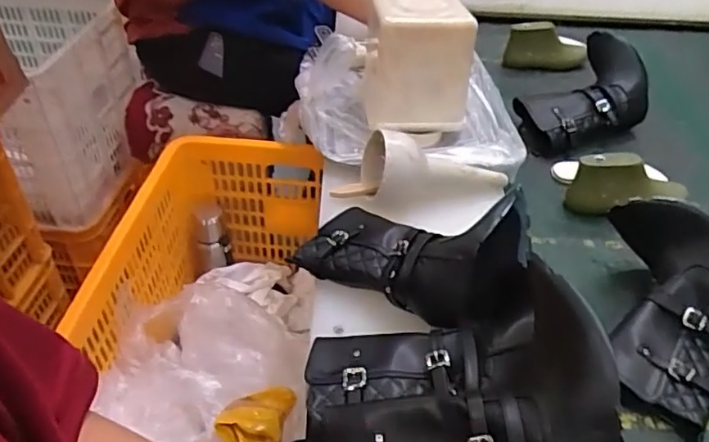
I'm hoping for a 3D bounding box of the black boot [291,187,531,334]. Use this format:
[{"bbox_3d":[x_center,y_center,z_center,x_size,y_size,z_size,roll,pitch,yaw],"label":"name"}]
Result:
[{"bbox_3d":[0.059,0.014,0.605,0.238,0.099,0.144,13,42,12],"label":"black boot"}]

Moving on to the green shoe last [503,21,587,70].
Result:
[{"bbox_3d":[0.380,-0.342,1.147,0.163,0.089,0.050,5,41,3],"label":"green shoe last"}]

